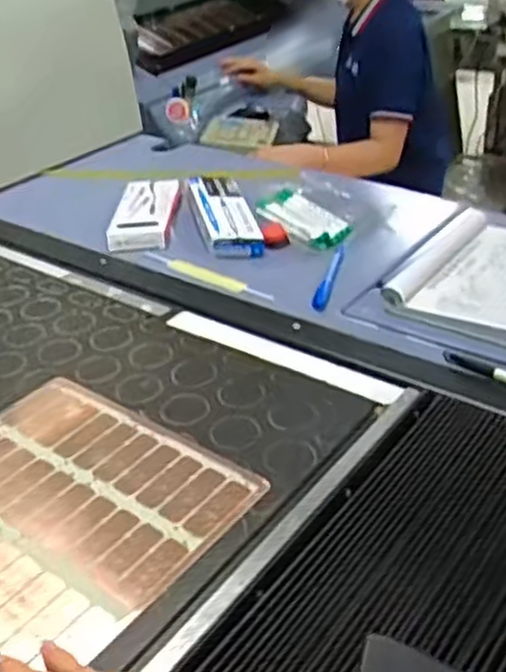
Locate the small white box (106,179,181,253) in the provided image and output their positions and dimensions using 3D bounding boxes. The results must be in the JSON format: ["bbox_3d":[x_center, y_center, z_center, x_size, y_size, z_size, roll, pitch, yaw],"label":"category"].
[{"bbox_3d":[-0.138,-0.157,0.977,0.077,0.032,0.166,-2,32,5],"label":"small white box"}]

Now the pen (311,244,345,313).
[{"bbox_3d":[0.083,-0.062,0.822,0.017,0.016,0.143,4,33,14],"label":"pen"}]

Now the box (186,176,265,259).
[{"bbox_3d":[-0.037,-0.157,0.972,0.069,0.029,0.159,-12,45,-10],"label":"box"}]

